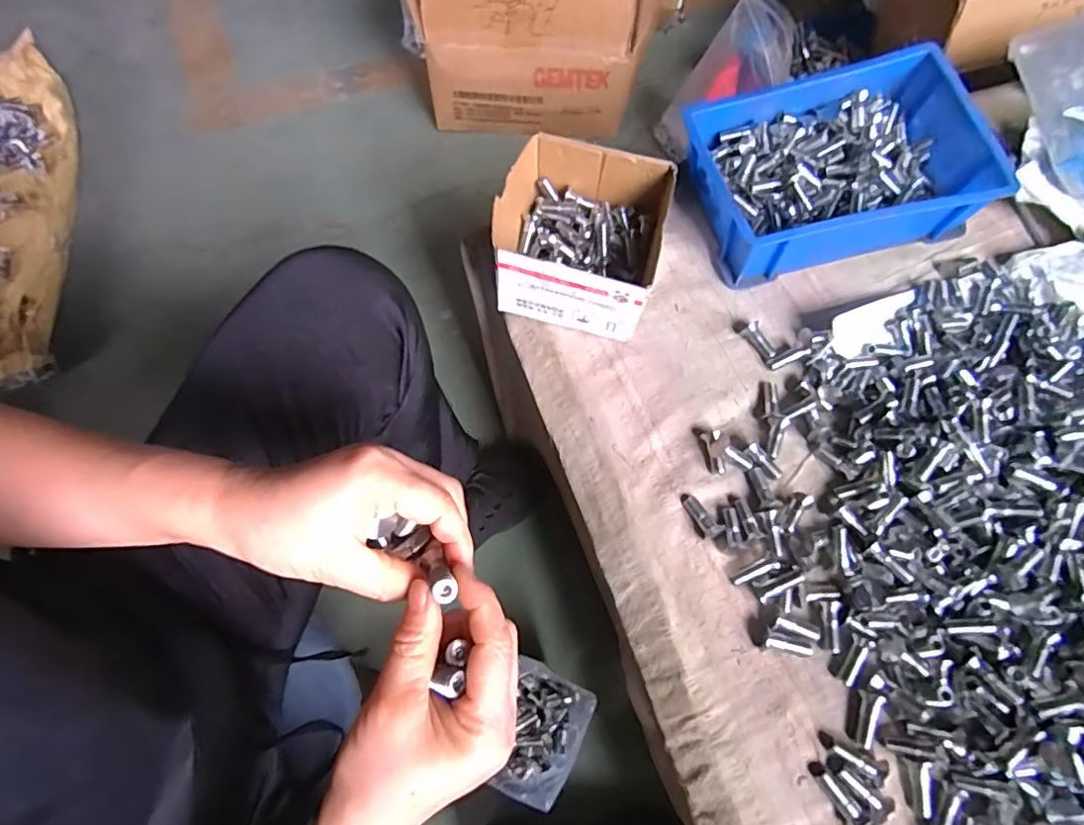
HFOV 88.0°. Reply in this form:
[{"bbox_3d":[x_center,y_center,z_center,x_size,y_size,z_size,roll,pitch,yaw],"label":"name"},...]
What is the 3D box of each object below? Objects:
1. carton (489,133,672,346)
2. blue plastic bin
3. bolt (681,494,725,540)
[{"bbox_3d":[0.033,-0.157,0.512,0.134,0.084,0.142,14,66,5],"label":"carton"},{"bbox_3d":[0.280,-0.232,0.543,0.252,0.090,0.173,-10,66,-5],"label":"blue plastic bin"},{"bbox_3d":[0.125,0.081,0.445,0.014,0.016,0.039,-29,70,-13],"label":"bolt"}]

